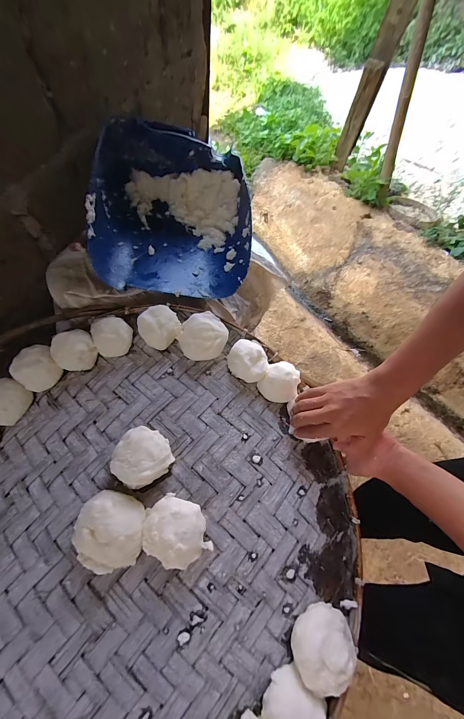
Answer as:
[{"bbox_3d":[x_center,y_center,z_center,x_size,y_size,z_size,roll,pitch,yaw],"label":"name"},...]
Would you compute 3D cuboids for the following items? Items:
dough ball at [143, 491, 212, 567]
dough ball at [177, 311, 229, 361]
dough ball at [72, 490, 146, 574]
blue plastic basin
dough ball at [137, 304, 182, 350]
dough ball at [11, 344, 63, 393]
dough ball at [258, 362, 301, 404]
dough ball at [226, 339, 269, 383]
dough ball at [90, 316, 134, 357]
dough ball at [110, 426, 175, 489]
[{"bbox_3d":[-0.080,0.235,0.382,0.083,0.048,0.086,2,67,-5],"label":"dough ball"},{"bbox_3d":[-0.052,-0.045,0.520,0.083,0.049,0.086,2,67,-5],"label":"dough ball"},{"bbox_3d":[-0.167,0.231,0.378,0.089,0.053,0.088,2,67,-5],"label":"dough ball"},{"bbox_3d":[-0.114,-0.296,0.569,0.291,0.130,0.325,1,67,-6],"label":"blue plastic basin"},{"bbox_3d":[-0.137,-0.062,0.525,0.074,0.052,0.072,2,67,-5],"label":"dough ball"},{"bbox_3d":[-0.359,0.016,0.512,0.067,0.045,0.073,2,67,-5],"label":"dough ball"},{"bbox_3d":[0.090,0.040,0.512,0.065,0.040,0.070,2,67,-5],"label":"dough ball"},{"bbox_3d":[0.030,0.001,0.510,0.068,0.033,0.078,-20,71,-14],"label":"dough ball"},{"bbox_3d":[-0.224,-0.047,0.521,0.070,0.040,0.076,2,67,-5],"label":"dough ball"},{"bbox_3d":[-0.133,0.146,0.417,0.078,0.054,0.079,2,67,-5],"label":"dough ball"}]

